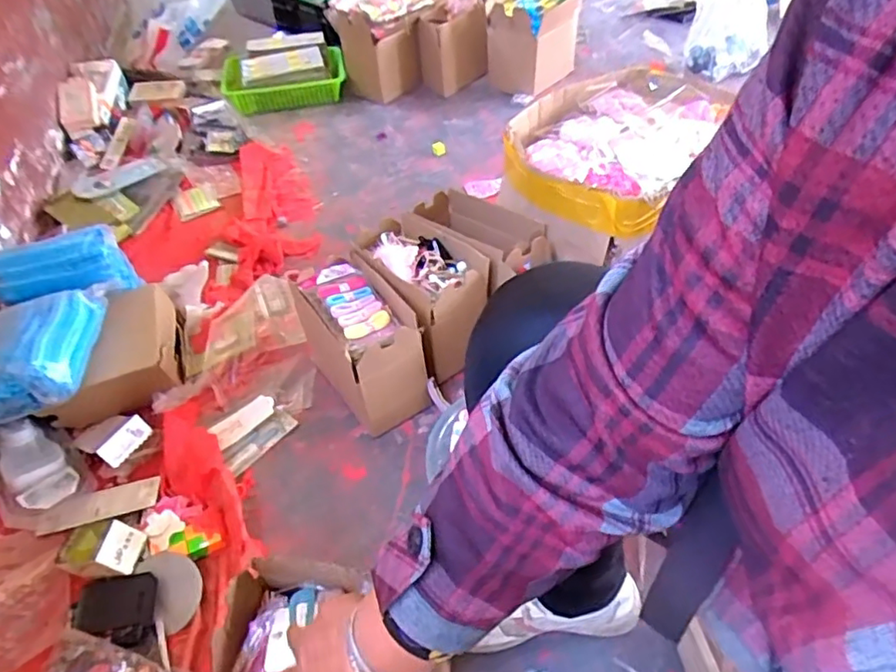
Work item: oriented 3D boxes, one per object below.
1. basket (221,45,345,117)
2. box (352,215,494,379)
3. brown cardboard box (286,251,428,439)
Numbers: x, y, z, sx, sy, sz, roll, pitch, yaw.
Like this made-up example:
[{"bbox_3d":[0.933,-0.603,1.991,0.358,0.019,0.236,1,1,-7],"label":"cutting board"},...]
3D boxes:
[{"bbox_3d":[-0.456,-0.725,1.650,0.340,0.116,0.183,-20,49,-15],"label":"basket"},{"bbox_3d":[-0.043,-0.070,0.908,0.135,0.149,0.206,-33,53,-24],"label":"box"},{"bbox_3d":[-0.125,0.013,0.873,0.111,0.176,0.203,-28,51,-21],"label":"brown cardboard box"}]

